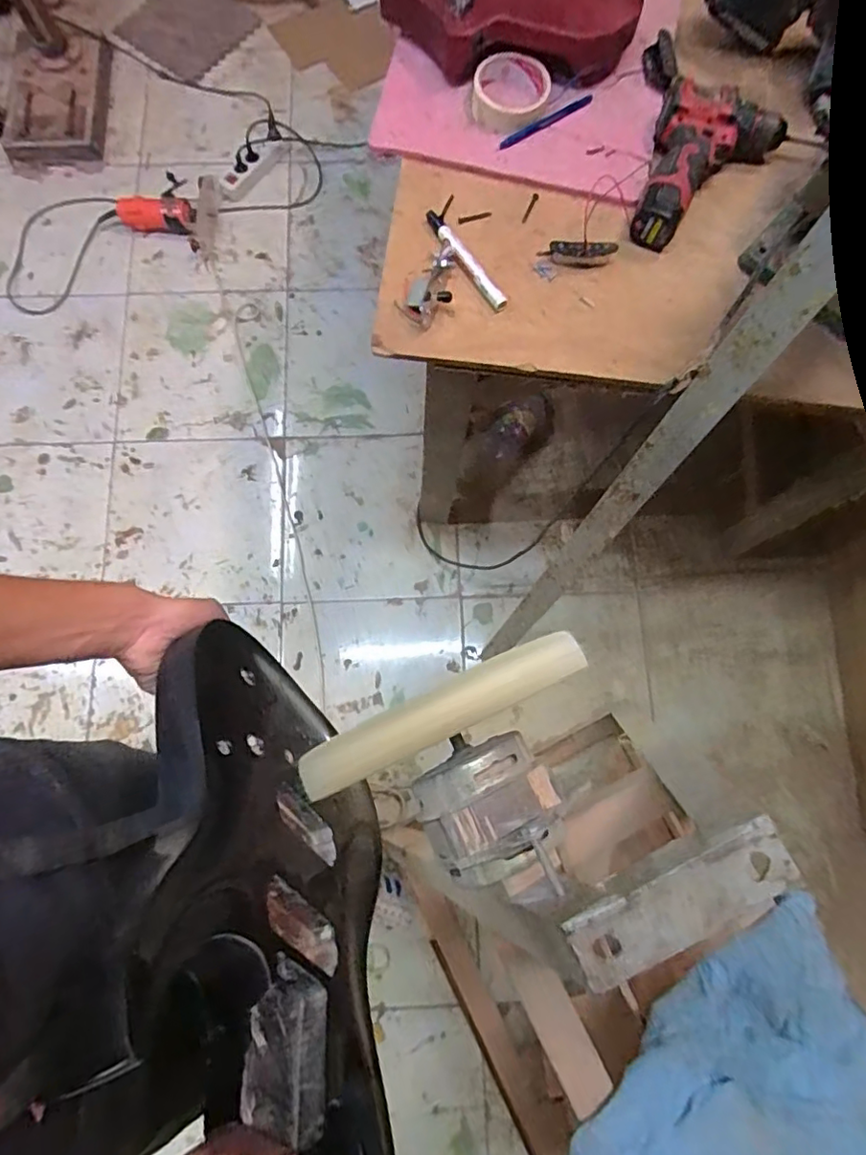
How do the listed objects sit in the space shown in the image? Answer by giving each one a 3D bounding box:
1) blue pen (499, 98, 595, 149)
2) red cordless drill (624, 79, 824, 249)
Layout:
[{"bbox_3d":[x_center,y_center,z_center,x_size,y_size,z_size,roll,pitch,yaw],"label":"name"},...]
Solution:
[{"bbox_3d":[0.136,-0.545,0.689,0.131,0.007,0.010,-29,79,-8],"label":"blue pen"},{"bbox_3d":[0.317,-0.455,0.653,0.154,0.053,0.191,19,78,3],"label":"red cordless drill"}]

